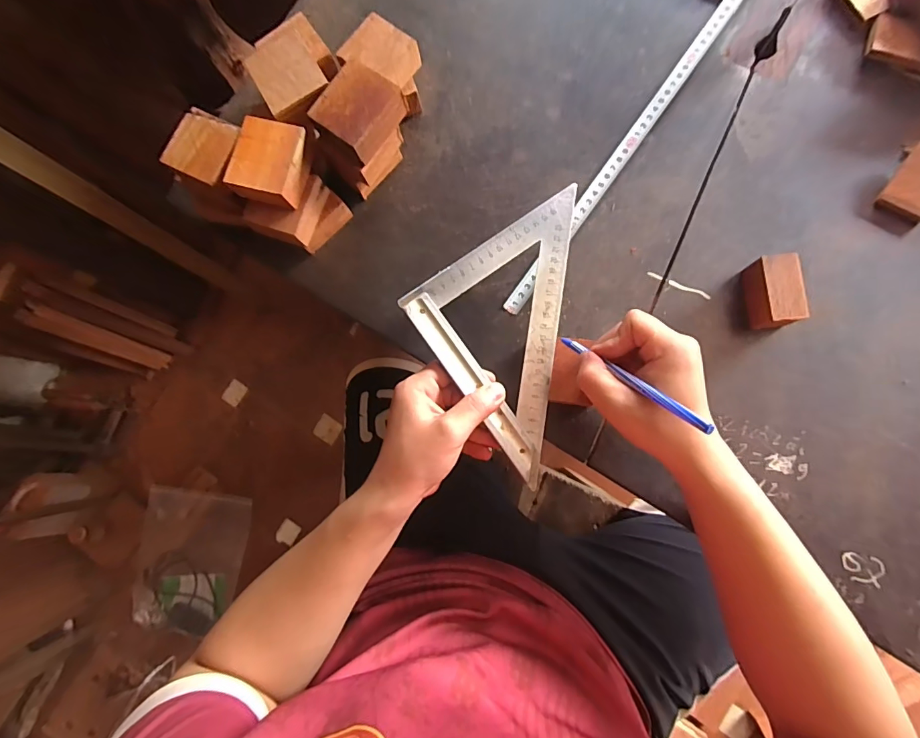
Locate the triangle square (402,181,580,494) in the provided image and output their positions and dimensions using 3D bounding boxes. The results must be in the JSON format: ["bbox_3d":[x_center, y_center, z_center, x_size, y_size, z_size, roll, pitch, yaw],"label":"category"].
[{"bbox_3d":[0.022,-0.042,0.374,0.126,0.033,0.248,9,84,7],"label":"triangle square"}]

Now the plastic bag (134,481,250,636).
[{"bbox_3d":[-0.782,0.544,1.271,0.300,0.047,0.389,12,91,-2],"label":"plastic bag"}]

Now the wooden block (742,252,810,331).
[{"bbox_3d":[0.264,-0.063,0.376,0.032,0.038,0.059,-3,82,6],"label":"wooden block"}]

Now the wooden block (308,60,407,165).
[{"bbox_3d":[-0.087,-0.221,0.379,0.055,0.026,0.062,39,88,10],"label":"wooden block"}]

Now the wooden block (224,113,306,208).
[{"bbox_3d":[-0.164,-0.177,0.379,0.055,0.022,0.065,19,85,8],"label":"wooden block"}]

